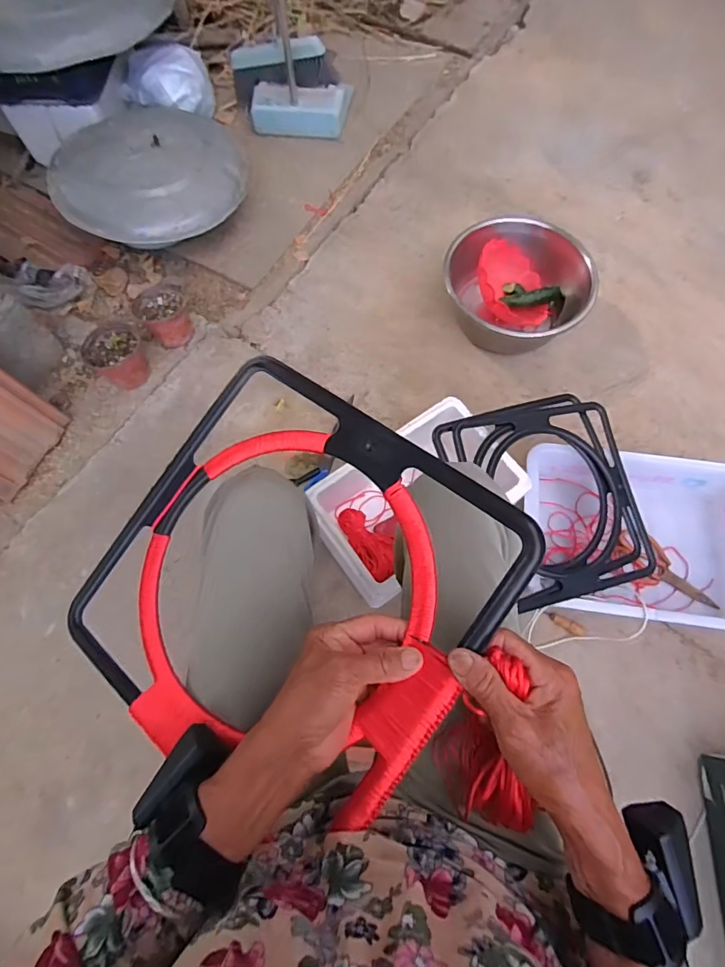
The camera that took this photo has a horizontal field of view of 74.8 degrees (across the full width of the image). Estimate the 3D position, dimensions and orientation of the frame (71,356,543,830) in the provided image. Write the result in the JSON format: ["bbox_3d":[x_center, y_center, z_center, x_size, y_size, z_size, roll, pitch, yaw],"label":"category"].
[{"bbox_3d":[-0.071,0.086,0.400,0.330,0.014,0.324,34,88,21],"label":"frame"}]

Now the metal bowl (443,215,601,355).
[{"bbox_3d":[0.330,-0.420,1.025,0.301,0.155,0.235,-1,71,-1],"label":"metal bowl"}]

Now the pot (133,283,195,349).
[{"bbox_3d":[-0.436,-0.372,1.069,0.107,0.104,0.108,0,71,-1],"label":"pot"}]

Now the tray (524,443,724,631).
[{"bbox_3d":[0.498,0.089,0.867,0.403,0.117,0.315,6,71,1],"label":"tray"}]

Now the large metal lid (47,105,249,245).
[{"bbox_3d":[-0.491,-0.717,1.108,0.417,0.099,0.343,-42,77,-13],"label":"large metal lid"}]

